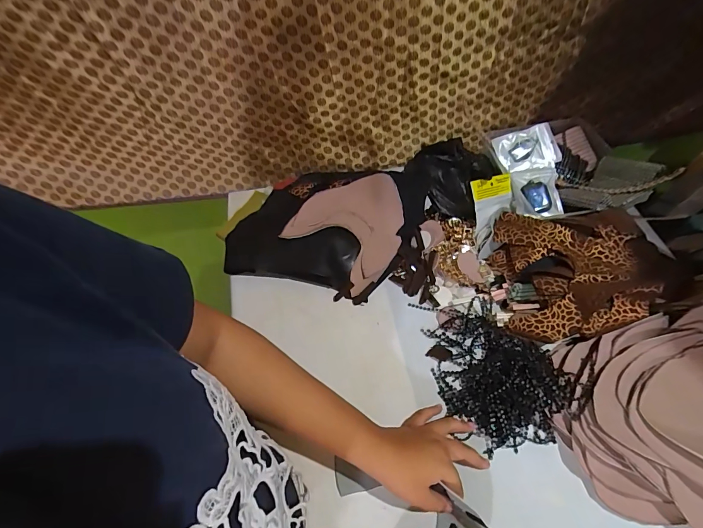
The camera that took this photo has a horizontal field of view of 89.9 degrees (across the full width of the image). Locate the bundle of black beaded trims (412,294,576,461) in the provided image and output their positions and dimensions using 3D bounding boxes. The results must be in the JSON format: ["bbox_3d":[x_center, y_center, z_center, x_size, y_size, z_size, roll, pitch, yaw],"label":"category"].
[{"bbox_3d":[0.183,0.127,0.455,0.147,0.033,0.196,-13,60,-7],"label":"bundle of black beaded trims"}]

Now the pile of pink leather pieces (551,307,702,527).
[{"bbox_3d":[0.379,0.180,0.398,0.260,0.070,0.230,-9,59,-5],"label":"pile of pink leather pieces"}]

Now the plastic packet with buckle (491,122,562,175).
[{"bbox_3d":[0.292,-0.189,0.585,0.103,0.011,0.075,-13,78,0],"label":"plastic packet with buckle"}]

